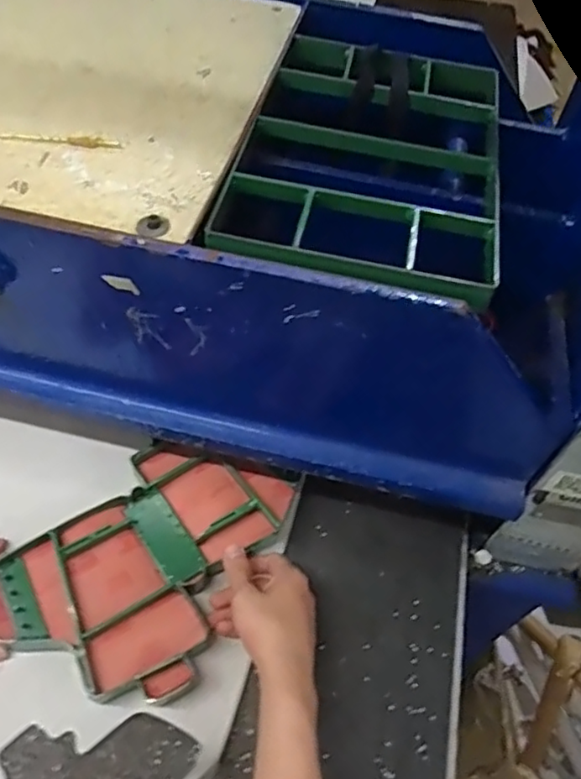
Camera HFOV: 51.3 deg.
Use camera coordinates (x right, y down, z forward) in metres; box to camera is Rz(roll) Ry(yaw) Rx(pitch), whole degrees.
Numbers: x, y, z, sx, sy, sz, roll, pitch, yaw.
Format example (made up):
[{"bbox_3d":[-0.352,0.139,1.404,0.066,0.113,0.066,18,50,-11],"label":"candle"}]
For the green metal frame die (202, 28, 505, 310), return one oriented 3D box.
[{"bbox_3d":[0.071,-0.193,0.514,0.208,0.057,0.312,13,53,6],"label":"green metal frame die"}]

